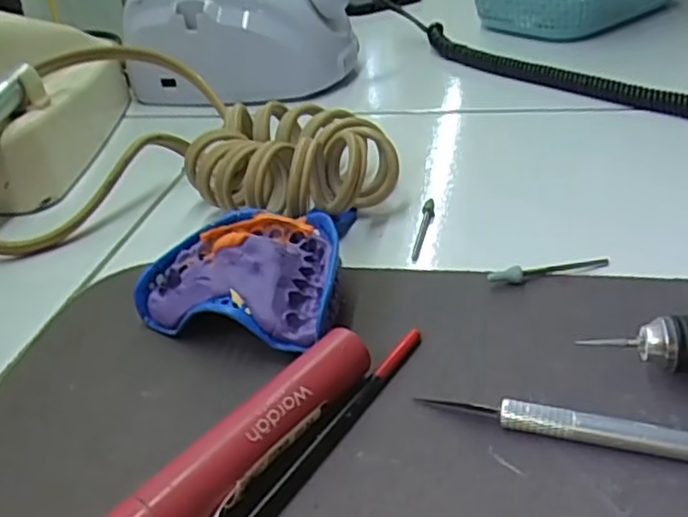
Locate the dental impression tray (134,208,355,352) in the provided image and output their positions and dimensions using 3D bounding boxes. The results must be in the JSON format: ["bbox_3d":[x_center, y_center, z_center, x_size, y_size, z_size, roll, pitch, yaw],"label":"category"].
[{"bbox_3d":[-0.034,0.006,0.242,0.073,0.029,0.054,7,35,20],"label":"dental impression tray"}]

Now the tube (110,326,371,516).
[{"bbox_3d":[-0.030,0.055,0.176,0.014,0.020,0.104,19,42,34],"label":"tube"}]

